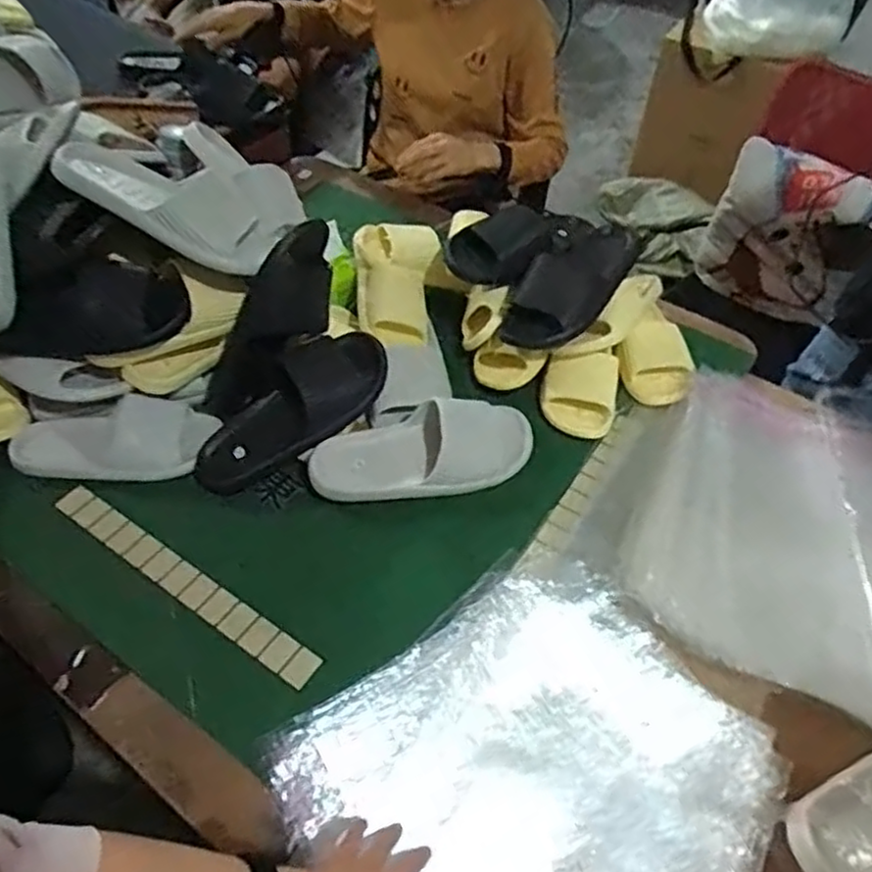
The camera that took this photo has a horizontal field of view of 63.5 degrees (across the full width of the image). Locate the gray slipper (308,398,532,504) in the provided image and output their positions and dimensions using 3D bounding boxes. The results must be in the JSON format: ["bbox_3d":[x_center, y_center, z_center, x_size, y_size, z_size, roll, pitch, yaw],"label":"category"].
[{"bbox_3d":[-0.017,0.013,0.901,0.286,0.064,0.123,-9,52,-11],"label":"gray slipper"}]

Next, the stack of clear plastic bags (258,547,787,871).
[{"bbox_3d":[0.099,0.351,0.634,0.433,0.034,0.419,-29,58,-24],"label":"stack of clear plastic bags"}]

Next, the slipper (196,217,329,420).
[{"bbox_3d":[-0.220,-0.142,0.947,0.086,0.301,0.098,44,20,28],"label":"slipper"}]

